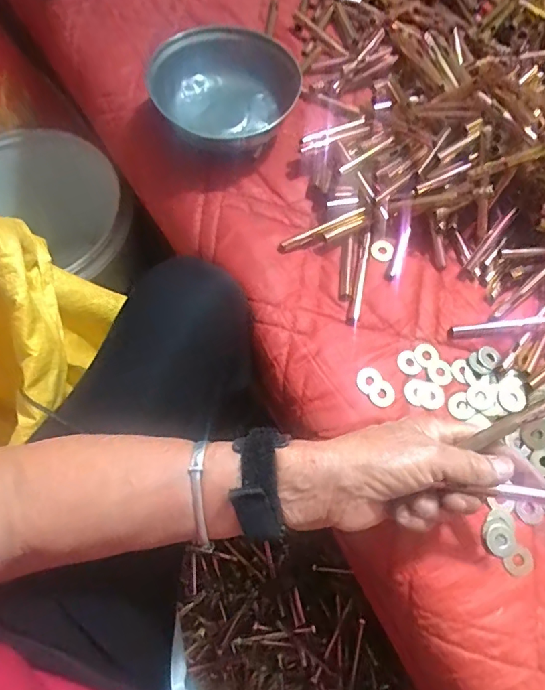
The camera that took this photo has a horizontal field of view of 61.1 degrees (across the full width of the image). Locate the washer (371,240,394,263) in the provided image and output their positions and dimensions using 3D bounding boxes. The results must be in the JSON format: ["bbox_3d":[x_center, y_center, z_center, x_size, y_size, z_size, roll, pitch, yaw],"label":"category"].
[{"bbox_3d":[0.102,-0.087,0.428,0.020,0.006,0.023,36,72,12],"label":"washer"}]

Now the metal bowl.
[{"bbox_3d":[-0.047,-0.252,0.459,0.140,0.054,0.153,-5,69,-3],"label":"metal bowl"}]

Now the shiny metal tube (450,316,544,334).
[{"bbox_3d":[0.201,-0.018,0.401,0.091,0.012,0.007,-5,69,-3],"label":"shiny metal tube"}]

